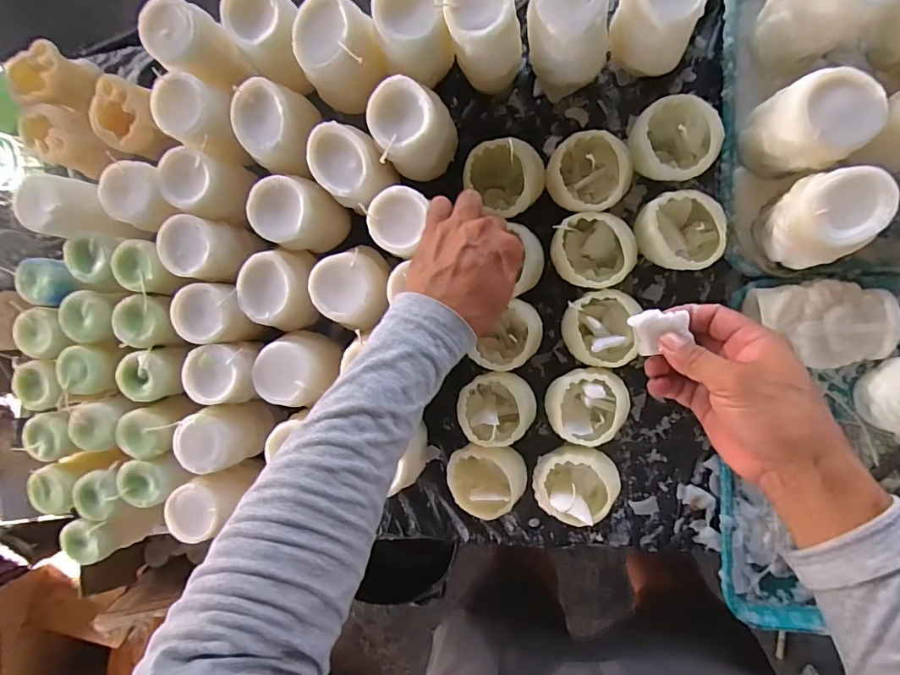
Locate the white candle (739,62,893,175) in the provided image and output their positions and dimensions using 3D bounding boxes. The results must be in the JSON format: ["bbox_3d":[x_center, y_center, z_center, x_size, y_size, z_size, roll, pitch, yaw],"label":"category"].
[{"bbox_3d":[0.299,-0.175,0.407,0.064,0.099,0.070,1,93,9],"label":"white candle"}]

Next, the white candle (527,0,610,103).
[{"bbox_3d":[0.106,-0.270,0.430,0.070,0.114,0.072,-3,93,10],"label":"white candle"}]

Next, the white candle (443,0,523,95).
[{"bbox_3d":[0.032,-0.267,0.427,0.059,0.099,0.057,-21,90,10],"label":"white candle"}]

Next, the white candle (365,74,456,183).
[{"bbox_3d":[-0.031,-0.192,0.450,0.068,0.086,0.069,1,93,9],"label":"white candle"}]

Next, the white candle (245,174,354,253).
[{"bbox_3d":[-0.146,-0.118,0.472,0.074,0.075,0.064,7,94,9],"label":"white candle"}]

